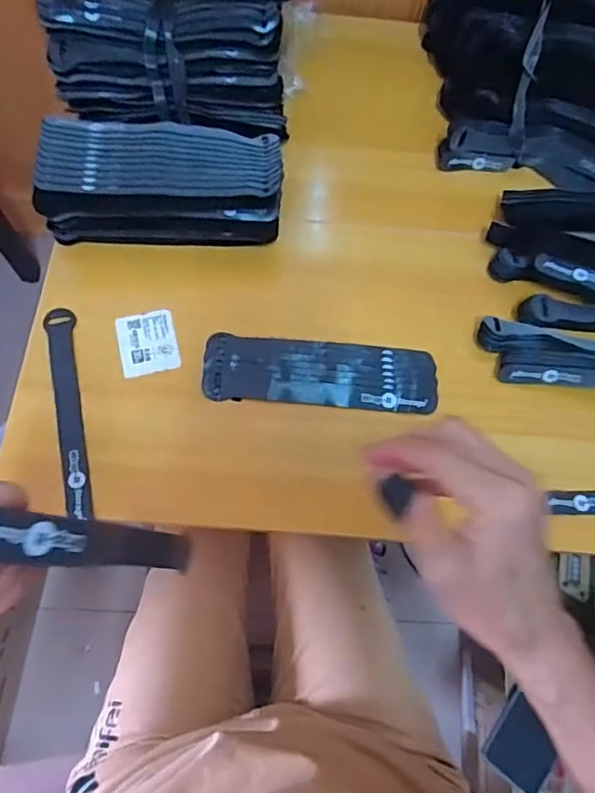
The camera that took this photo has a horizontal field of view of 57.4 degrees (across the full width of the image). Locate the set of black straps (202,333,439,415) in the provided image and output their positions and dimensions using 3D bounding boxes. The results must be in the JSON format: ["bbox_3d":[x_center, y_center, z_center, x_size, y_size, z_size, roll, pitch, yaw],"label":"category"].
[{"bbox_3d":[0.022,-0.021,0.476,0.199,0.015,0.063,4,70,-2],"label":"set of black straps"}]

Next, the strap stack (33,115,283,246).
[{"bbox_3d":[-0.117,-0.191,0.483,0.201,0.068,0.086,-1,71,-3],"label":"strap stack"}]

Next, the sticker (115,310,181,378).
[{"bbox_3d":[-0.131,-0.047,0.478,0.050,0.005,0.057,-13,72,-7],"label":"sticker"}]

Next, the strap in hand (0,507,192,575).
[{"bbox_3d":[-0.095,0.074,0.268,0.025,0.176,0.021,-10,71,7],"label":"strap in hand"}]

